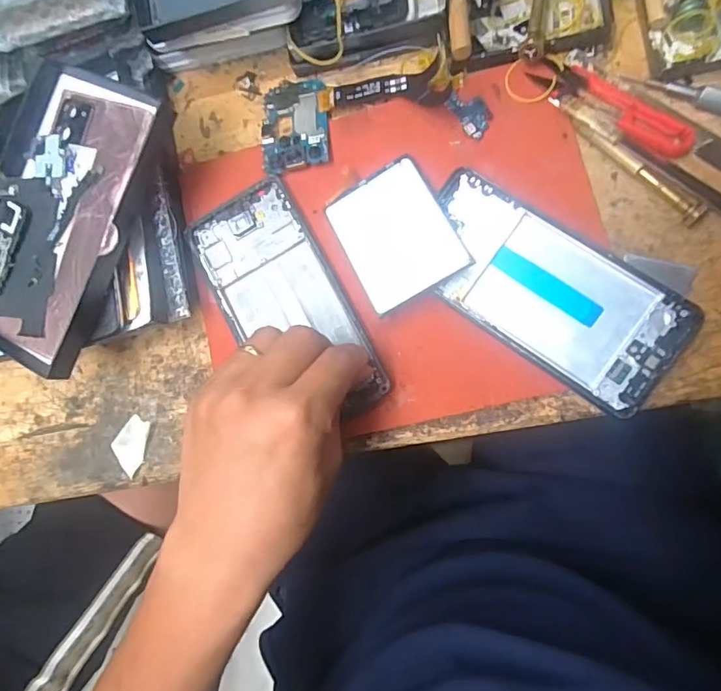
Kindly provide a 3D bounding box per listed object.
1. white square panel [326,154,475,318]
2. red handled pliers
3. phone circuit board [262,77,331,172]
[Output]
[{"bbox_3d":[0.021,-0.068,0.305,0.063,0.004,0.083,-29,73,10],"label":"white square panel"},{"bbox_3d":[0.148,-0.141,0.295,0.096,0.009,0.024,37,94,6],"label":"red handled pliers"},{"bbox_3d":[-0.044,-0.145,0.332,0.044,0.004,0.063,-7,76,12],"label":"phone circuit board"}]

